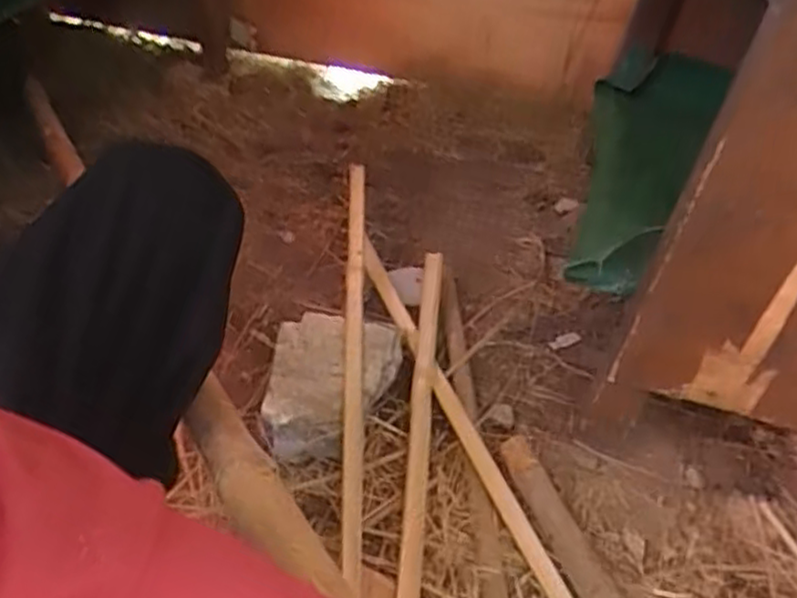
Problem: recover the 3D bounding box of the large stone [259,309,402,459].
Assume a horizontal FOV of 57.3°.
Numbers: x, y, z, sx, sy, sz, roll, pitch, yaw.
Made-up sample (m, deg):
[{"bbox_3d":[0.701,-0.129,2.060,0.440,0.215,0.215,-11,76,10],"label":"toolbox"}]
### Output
[{"bbox_3d":[-0.082,0.109,0.932,0.161,0.068,0.208,3,39,0],"label":"large stone"}]

